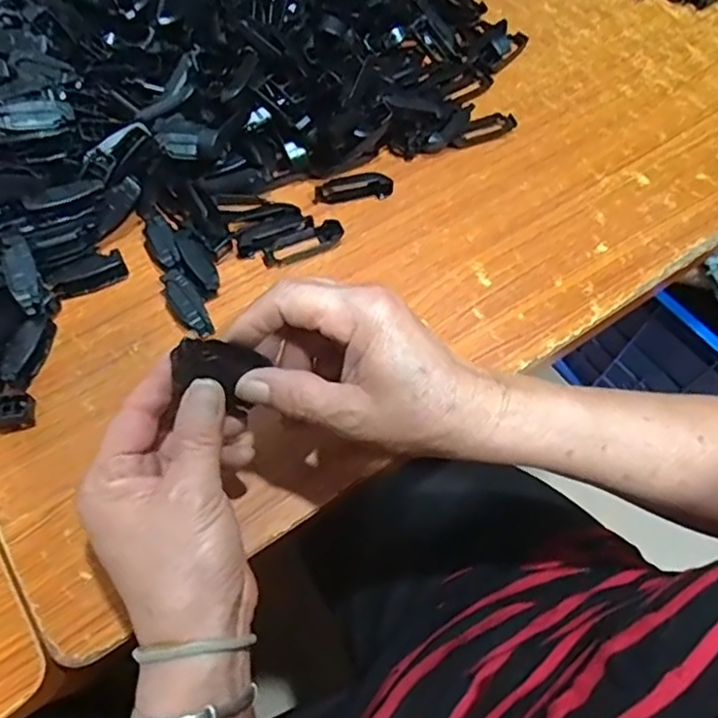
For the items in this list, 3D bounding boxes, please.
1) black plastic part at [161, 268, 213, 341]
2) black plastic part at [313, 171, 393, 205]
[{"bbox_3d":[-0.113,-0.036,0.409,0.017,0.016,0.051,-32,70,-17],"label":"black plastic part"},{"bbox_3d":[-0.004,-0.127,0.459,0.057,0.014,0.016,-5,65,-6],"label":"black plastic part"}]

